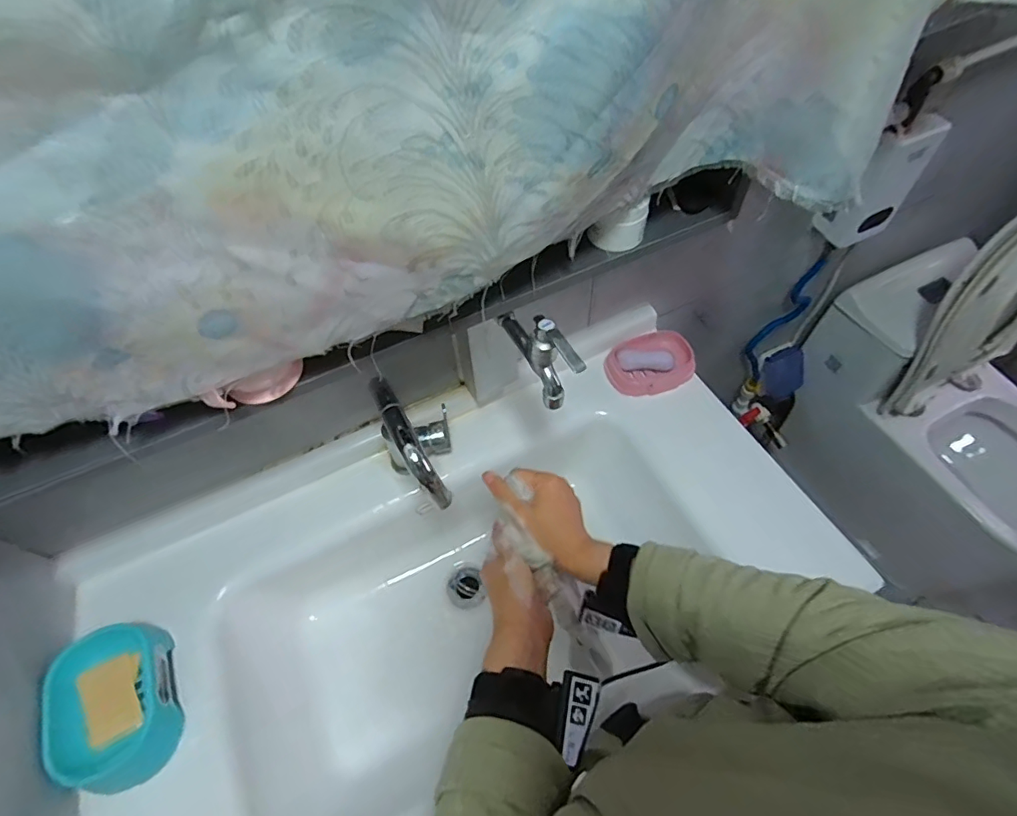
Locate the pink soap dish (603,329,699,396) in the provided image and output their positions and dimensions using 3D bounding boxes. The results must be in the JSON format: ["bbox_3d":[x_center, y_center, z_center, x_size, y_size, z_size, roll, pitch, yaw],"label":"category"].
[{"bbox_3d":[0.222,-0.068,0.829,0.139,0.037,0.105,-20,58,-11],"label":"pink soap dish"}]

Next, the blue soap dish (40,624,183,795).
[{"bbox_3d":[-0.430,0.322,0.566,0.110,0.087,0.158,-26,59,-14],"label":"blue soap dish"}]

